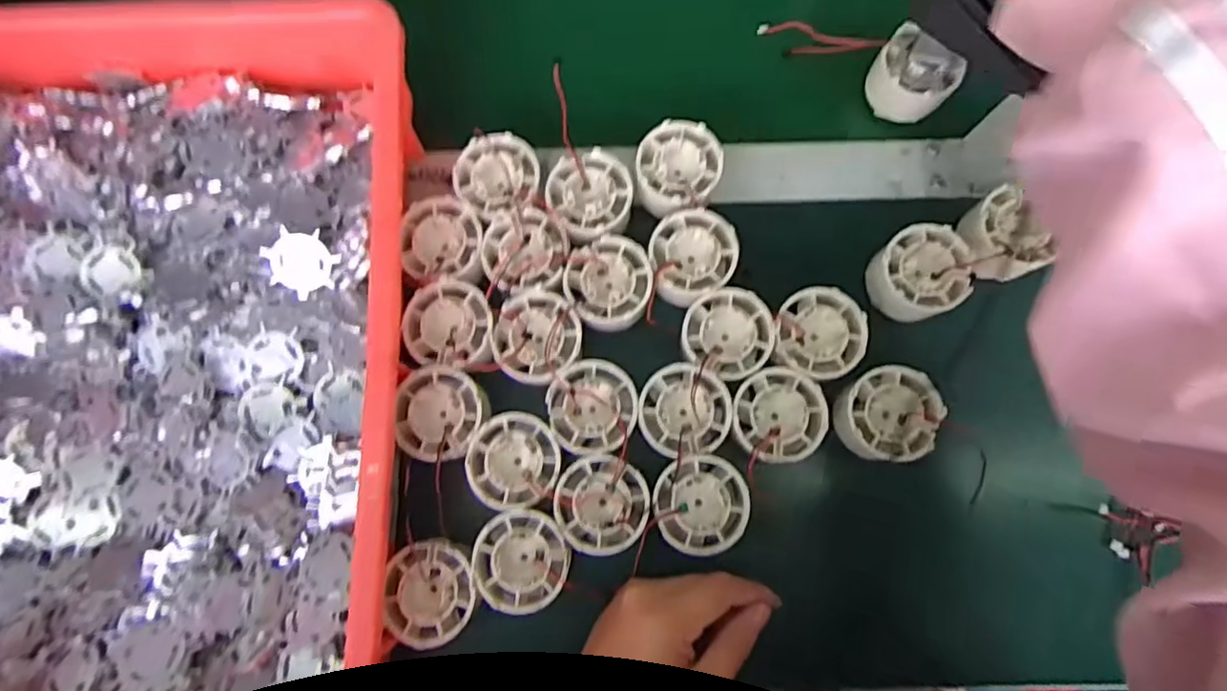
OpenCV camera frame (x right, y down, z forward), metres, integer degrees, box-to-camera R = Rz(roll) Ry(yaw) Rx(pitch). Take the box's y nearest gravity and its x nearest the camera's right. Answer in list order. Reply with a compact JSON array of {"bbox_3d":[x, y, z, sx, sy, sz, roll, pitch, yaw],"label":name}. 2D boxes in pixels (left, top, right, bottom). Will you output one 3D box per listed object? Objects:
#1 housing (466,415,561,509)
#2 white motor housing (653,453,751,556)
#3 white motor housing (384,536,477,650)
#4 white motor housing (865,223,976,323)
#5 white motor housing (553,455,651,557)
[{"bbox_3d":[-0.056,0.066,0.358,0.051,0.019,0.052,-2,79,1],"label":"housing"},{"bbox_3d":[0.049,0.088,0.351,0.050,0.023,0.051,0,79,1],"label":"white motor housing"},{"bbox_3d":[-0.099,0.135,0.346,0.046,0.019,0.052,0,79,1],"label":"white motor housing"},{"bbox_3d":[0.183,-0.041,0.377,0.051,0.035,0.051,0,79,1],"label":"white motor housing"},{"bbox_3d":[-0.006,0.090,0.352,0.050,0.018,0.052,5,79,2],"label":"white motor housing"}]

